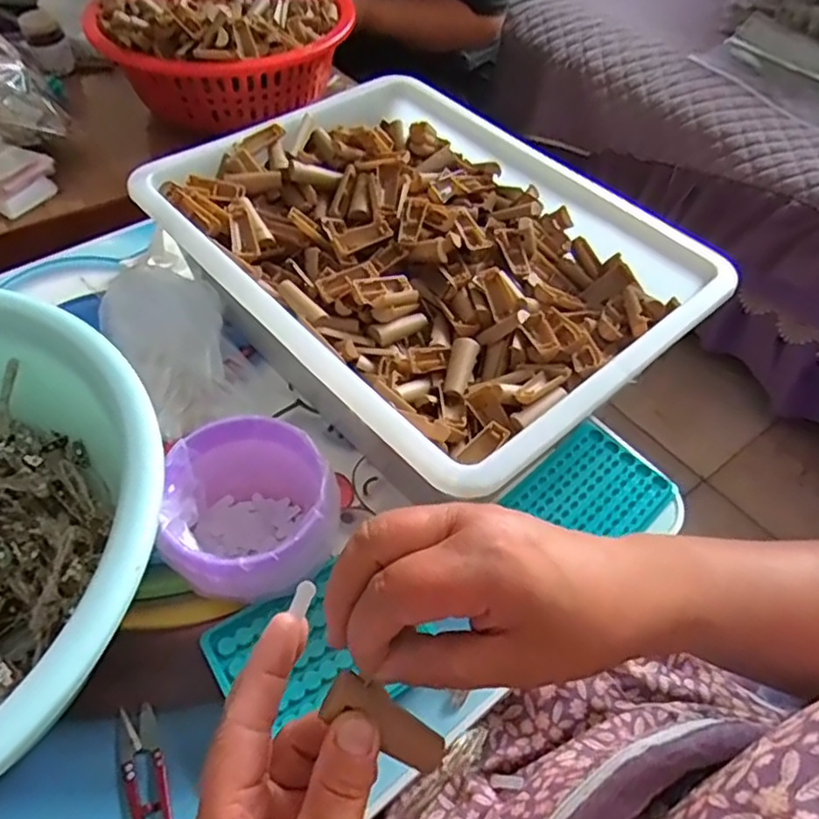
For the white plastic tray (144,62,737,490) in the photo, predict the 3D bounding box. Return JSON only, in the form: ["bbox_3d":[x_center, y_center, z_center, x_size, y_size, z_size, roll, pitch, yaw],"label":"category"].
[{"bbox_3d":[0.004,-0.139,0.568,0.318,0.064,0.433,-33,59,-27],"label":"white plastic tray"}]

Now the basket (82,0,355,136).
[{"bbox_3d":[-0.241,-0.490,0.865,0.290,0.122,0.303,22,53,15],"label":"basket"}]

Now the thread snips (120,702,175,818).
[{"bbox_3d":[-0.154,0.225,0.391,0.023,0.006,0.098,-19,54,-18],"label":"thread snips"}]

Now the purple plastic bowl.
[{"bbox_3d":[-0.107,0.073,0.455,0.110,0.086,0.113,2,50,-2],"label":"purple plastic bowl"}]

